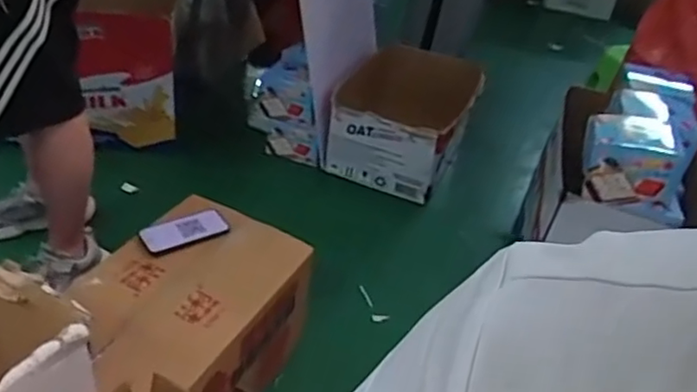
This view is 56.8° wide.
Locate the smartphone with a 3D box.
[{"bbox_3d":[-0.314,0.064,1.233,0.157,0.012,0.080,-16,43,-30],"label":"smartphone"}]

